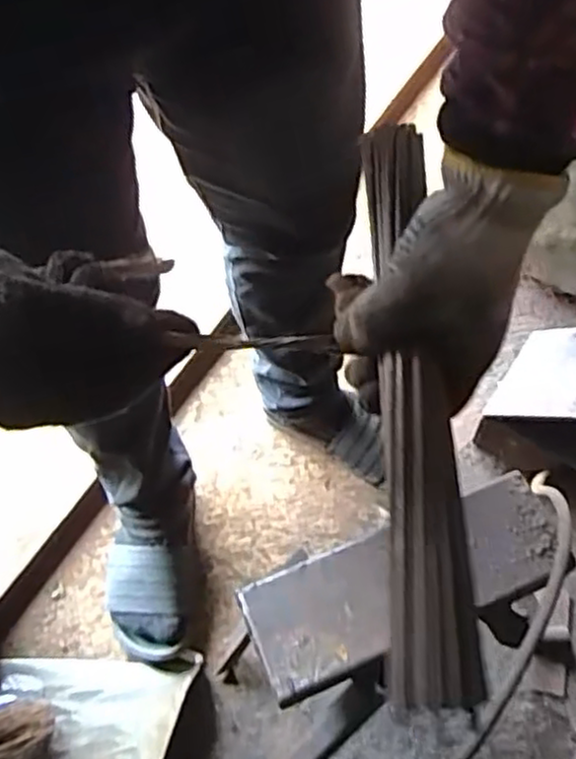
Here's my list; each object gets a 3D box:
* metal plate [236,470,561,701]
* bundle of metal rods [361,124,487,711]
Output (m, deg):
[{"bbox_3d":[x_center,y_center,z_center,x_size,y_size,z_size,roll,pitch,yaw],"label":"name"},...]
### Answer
[{"bbox_3d":[0.107,0.172,0.648,0.291,0.014,0.095,-21,61,-11],"label":"metal plate"},{"bbox_3d":[0.065,-0.004,0.396,0.040,0.018,0.327,-1,65,0],"label":"bundle of metal rods"}]

